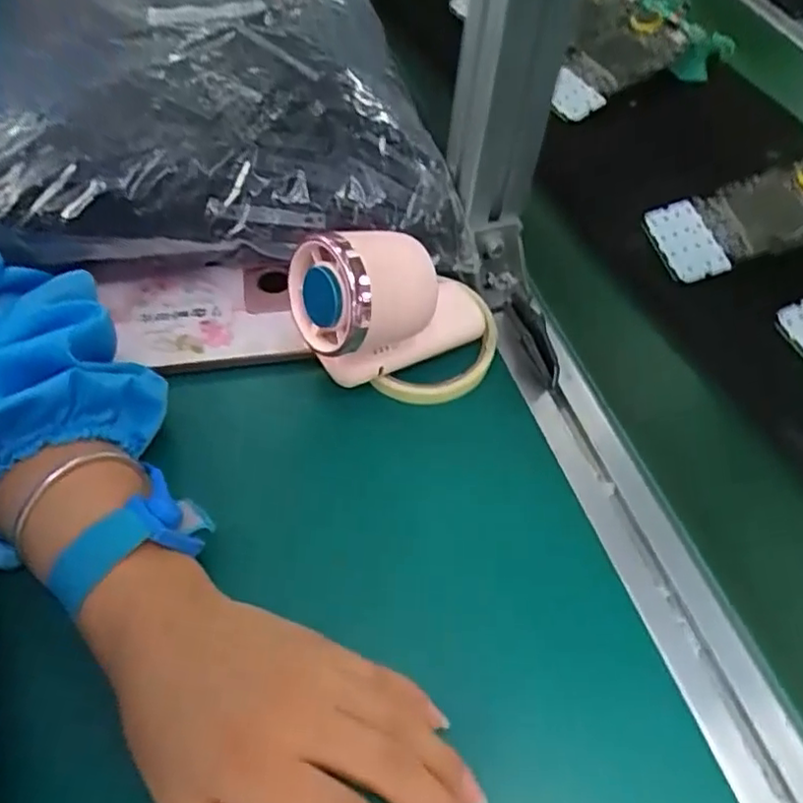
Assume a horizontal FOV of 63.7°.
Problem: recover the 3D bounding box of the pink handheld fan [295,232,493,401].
[{"bbox_3d":[0.006,-0.048,0.344,0.118,0.097,0.068,-24,56,-22],"label":"pink handheld fan"}]

